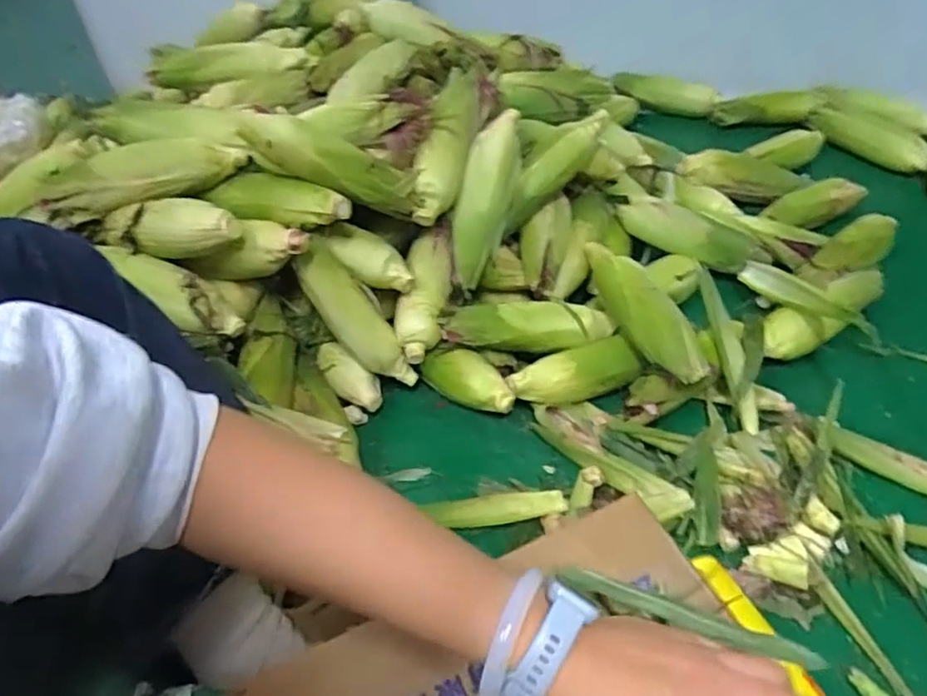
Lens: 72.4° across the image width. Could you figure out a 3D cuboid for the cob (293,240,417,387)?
[{"bbox_3d":[-0.129,-0.033,0.765,0.051,0.207,0.053,-15,26,52],"label":"cob"}]

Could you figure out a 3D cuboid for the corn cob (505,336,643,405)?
[{"bbox_3d":[0.134,0.034,0.777,0.164,0.048,0.060,-14,46,-9],"label":"corn cob"}]

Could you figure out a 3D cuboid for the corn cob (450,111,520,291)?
[{"bbox_3d":[0.028,-0.191,0.798,0.061,0.050,0.232,16,93,20],"label":"corn cob"}]

